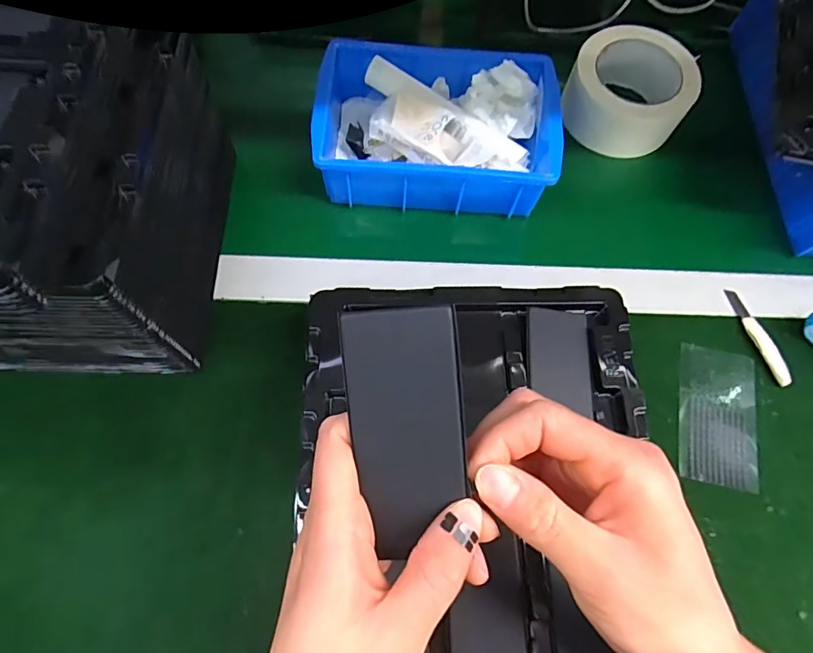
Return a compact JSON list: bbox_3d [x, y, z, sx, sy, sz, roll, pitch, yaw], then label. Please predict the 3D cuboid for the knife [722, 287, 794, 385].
[{"bbox_3d":[0.294,0.007,0.406,0.012,0.008,0.088,-16,71,-8],"label":"knife"}]

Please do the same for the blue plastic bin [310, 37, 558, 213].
[{"bbox_3d":[0.026,-0.178,0.432,0.203,0.062,0.147,4,69,0],"label":"blue plastic bin"}]

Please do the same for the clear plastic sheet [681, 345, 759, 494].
[{"bbox_3d":[0.248,0.069,0.385,0.059,0.004,0.108,12,69,3],"label":"clear plastic sheet"}]

